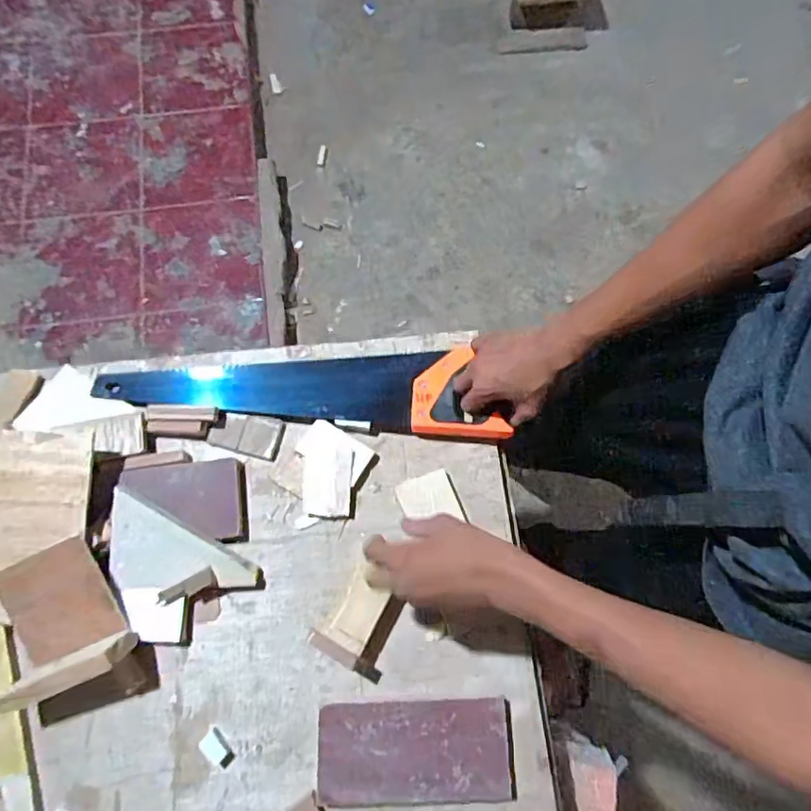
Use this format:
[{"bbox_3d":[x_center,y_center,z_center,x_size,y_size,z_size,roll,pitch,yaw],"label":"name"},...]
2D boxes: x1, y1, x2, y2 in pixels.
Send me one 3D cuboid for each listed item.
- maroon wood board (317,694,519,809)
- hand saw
[{"bbox_3d":[0.011,0.352,0.556,0.195,0.021,0.090,0,74,-1],"label":"maroon wood board"},{"bbox_3d":[-0.129,-0.024,0.674,0.489,0.034,0.107,2,76,3],"label":"hand saw"}]

